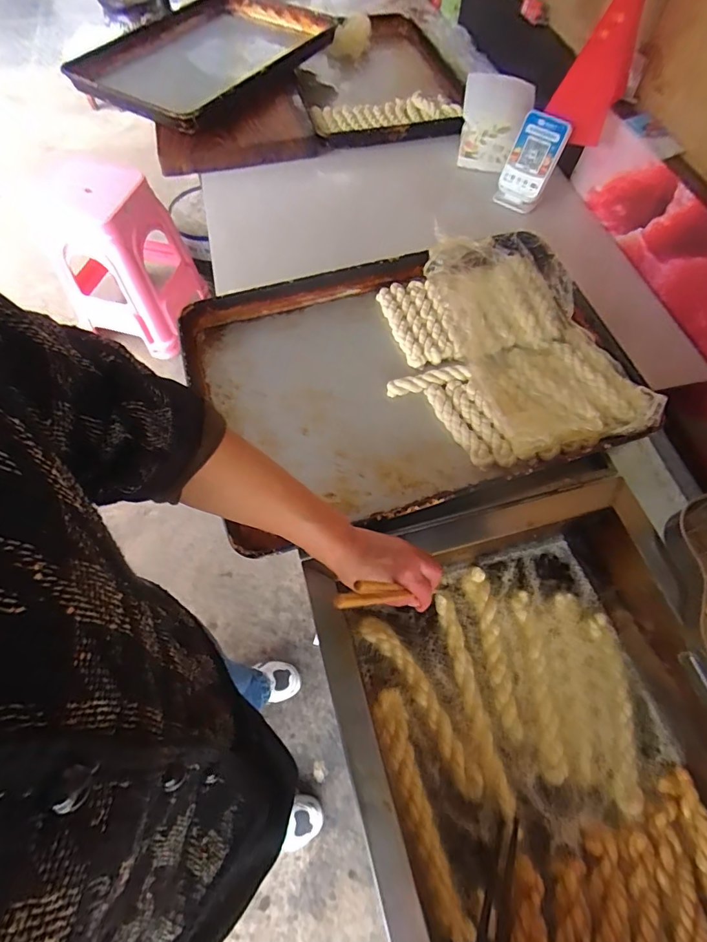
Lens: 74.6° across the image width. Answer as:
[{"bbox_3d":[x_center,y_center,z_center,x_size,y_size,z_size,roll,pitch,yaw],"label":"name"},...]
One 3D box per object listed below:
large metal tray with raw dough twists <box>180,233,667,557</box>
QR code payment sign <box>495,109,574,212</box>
[{"bbox_3d":[0.082,-0.150,0.678,0.588,0.062,0.406,-16,64,-9],"label":"large metal tray with raw dough twists"},{"bbox_3d":[0.356,-0.619,0.937,0.101,0.154,0.068,22,64,10],"label":"QR code payment sign"}]

